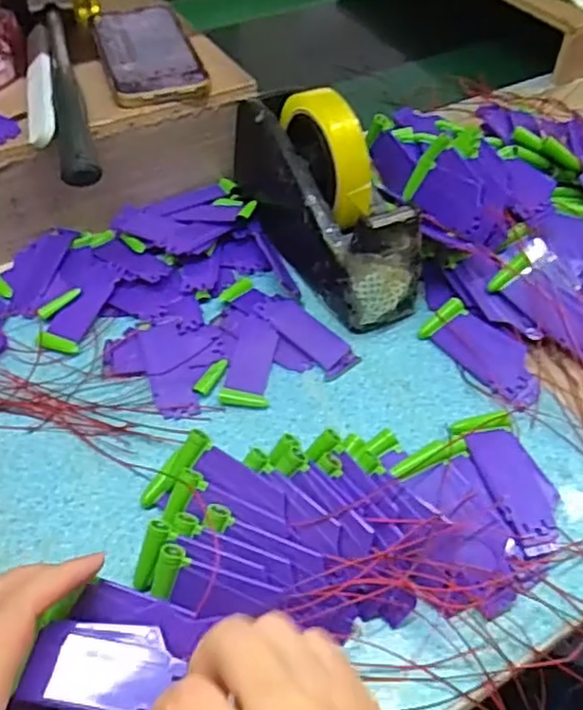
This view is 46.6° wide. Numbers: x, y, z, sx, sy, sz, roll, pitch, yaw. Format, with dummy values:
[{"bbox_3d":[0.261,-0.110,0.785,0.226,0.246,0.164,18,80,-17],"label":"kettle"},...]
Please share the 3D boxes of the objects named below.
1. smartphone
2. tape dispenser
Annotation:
[{"bbox_3d":[-0.115,-0.242,0.540,0.070,0.009,0.140,-13,52,-13],"label":"smartphone"},{"bbox_3d":[0.021,-0.119,0.487,0.059,0.110,0.192,-23,54,-20],"label":"tape dispenser"}]

